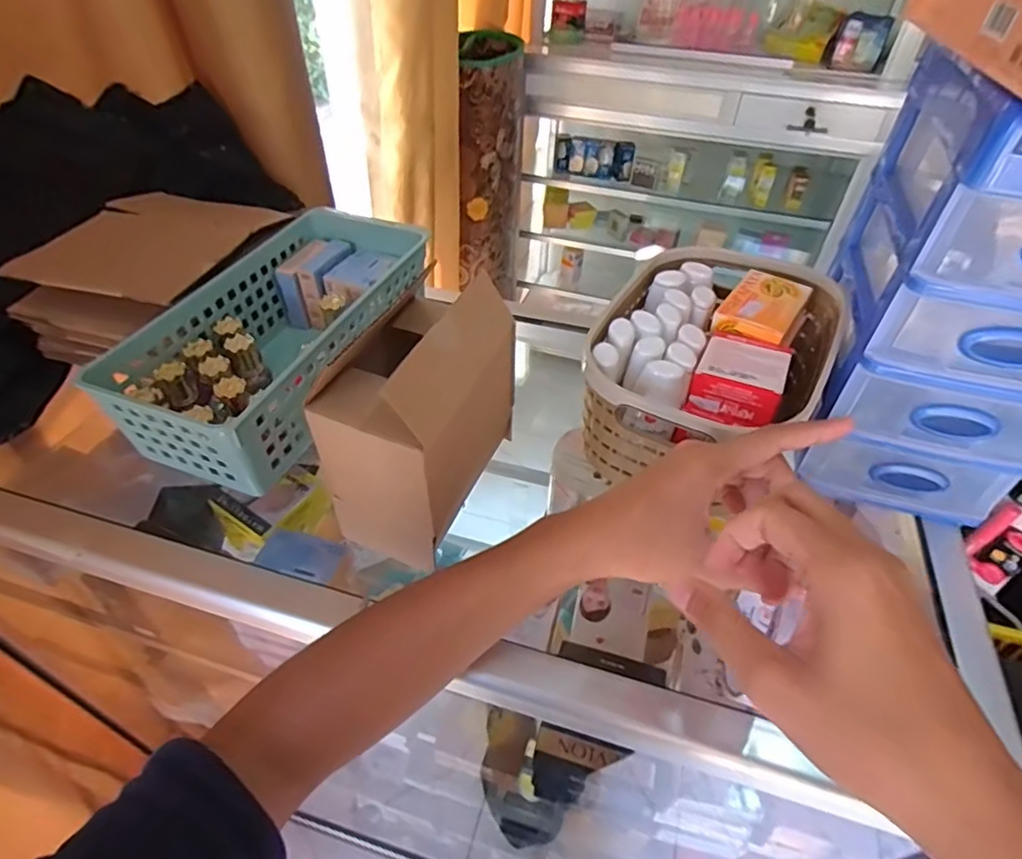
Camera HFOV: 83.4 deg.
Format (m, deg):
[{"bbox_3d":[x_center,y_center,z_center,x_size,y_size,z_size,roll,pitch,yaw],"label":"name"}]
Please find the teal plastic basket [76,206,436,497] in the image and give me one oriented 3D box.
[{"bbox_3d":[-0.188,-0.082,0.498,0.143,0.087,0.282,15,46,13],"label":"teal plastic basket"}]

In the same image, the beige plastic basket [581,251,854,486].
[{"bbox_3d":[0.155,-0.053,0.452,0.156,0.092,0.216,28,50,24],"label":"beige plastic basket"}]

